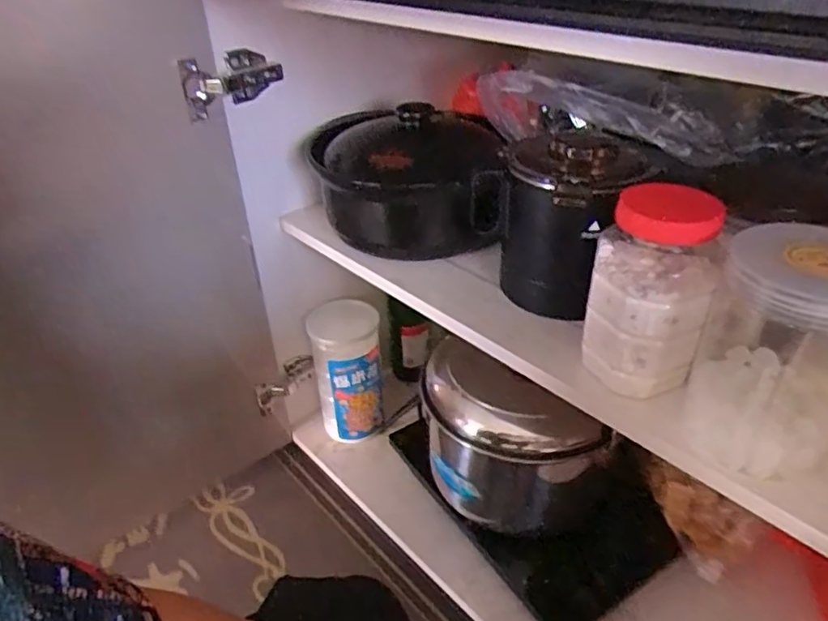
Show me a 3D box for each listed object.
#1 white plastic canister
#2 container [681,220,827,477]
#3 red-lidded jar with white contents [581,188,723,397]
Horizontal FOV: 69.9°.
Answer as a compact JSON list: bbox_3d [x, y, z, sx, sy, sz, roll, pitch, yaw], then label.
[{"bbox_3d":[-0.099,0.090,0.898,0.098,0.191,0.106,-6,35,-5],"label":"white plastic canister"},{"bbox_3d":[0.248,0.027,0.400,0.103,0.143,0.095,26,44,35],"label":"container"},{"bbox_3d":[0.182,-0.015,0.453,0.087,0.149,0.073,12,37,19],"label":"red-lidded jar with white contents"}]

